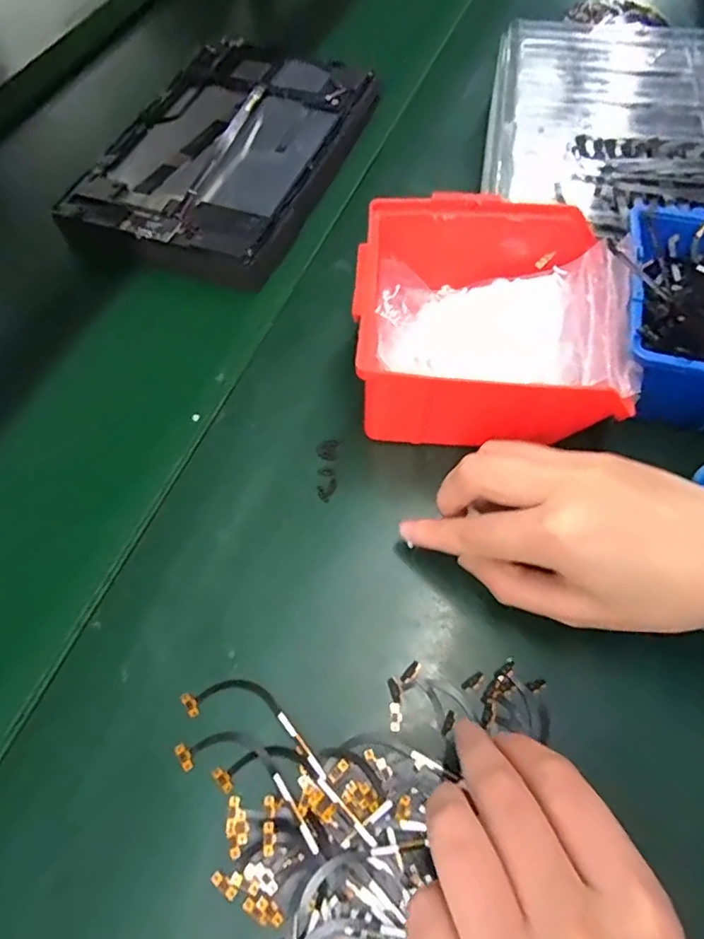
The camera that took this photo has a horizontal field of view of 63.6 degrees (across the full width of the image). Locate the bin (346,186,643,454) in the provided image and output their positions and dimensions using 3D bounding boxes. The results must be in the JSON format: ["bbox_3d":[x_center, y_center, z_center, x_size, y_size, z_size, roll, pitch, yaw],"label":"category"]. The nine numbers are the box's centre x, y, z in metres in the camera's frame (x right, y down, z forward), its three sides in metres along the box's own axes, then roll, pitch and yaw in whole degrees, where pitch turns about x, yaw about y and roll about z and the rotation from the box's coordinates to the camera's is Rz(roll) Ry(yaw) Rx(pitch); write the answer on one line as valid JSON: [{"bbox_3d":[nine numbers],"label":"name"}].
[{"bbox_3d":[0.072,-0.078,0.307,0.134,0.061,0.128,4,61,4],"label":"bin"}]

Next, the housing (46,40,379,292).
[{"bbox_3d":[-0.090,-0.238,0.426,0.161,0.029,0.249,19,63,12],"label":"housing"}]

